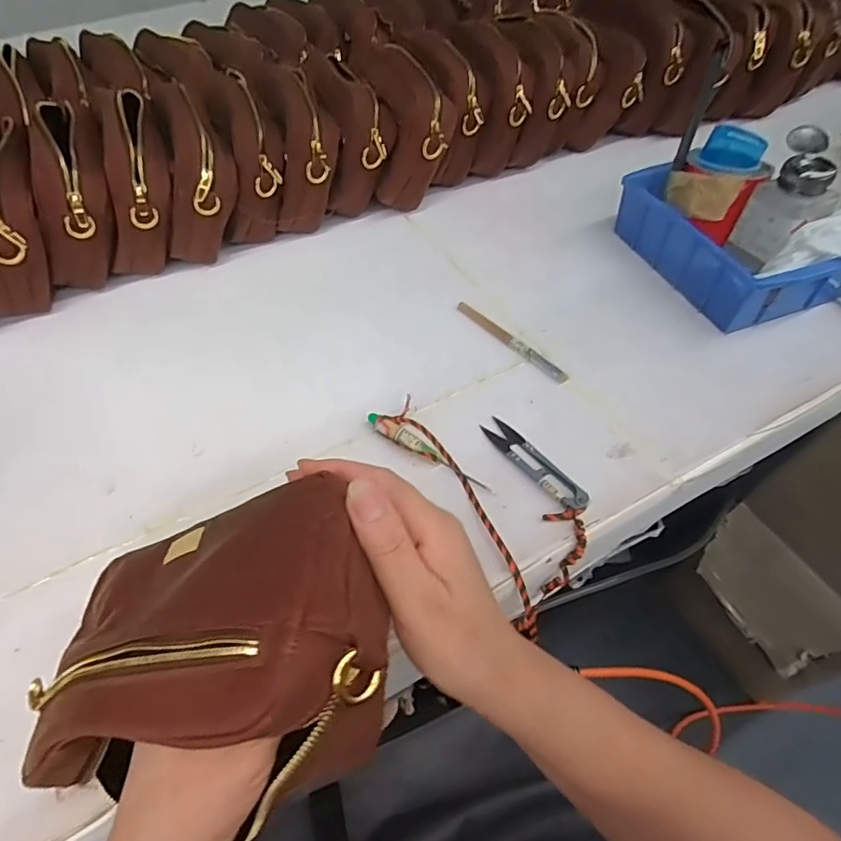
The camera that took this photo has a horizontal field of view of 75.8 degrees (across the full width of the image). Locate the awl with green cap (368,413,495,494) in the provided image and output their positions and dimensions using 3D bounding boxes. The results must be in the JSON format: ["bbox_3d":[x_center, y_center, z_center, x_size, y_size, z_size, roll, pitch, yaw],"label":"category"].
[{"bbox_3d":[0.006,0.023,0.414,0.112,0.011,0.018,30,59,22],"label":"awl with green cap"}]

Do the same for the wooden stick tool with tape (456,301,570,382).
[{"bbox_3d":[0.079,-0.074,0.489,0.012,0.006,0.130,-35,60,-23],"label":"wooden stick tool with tape"}]

